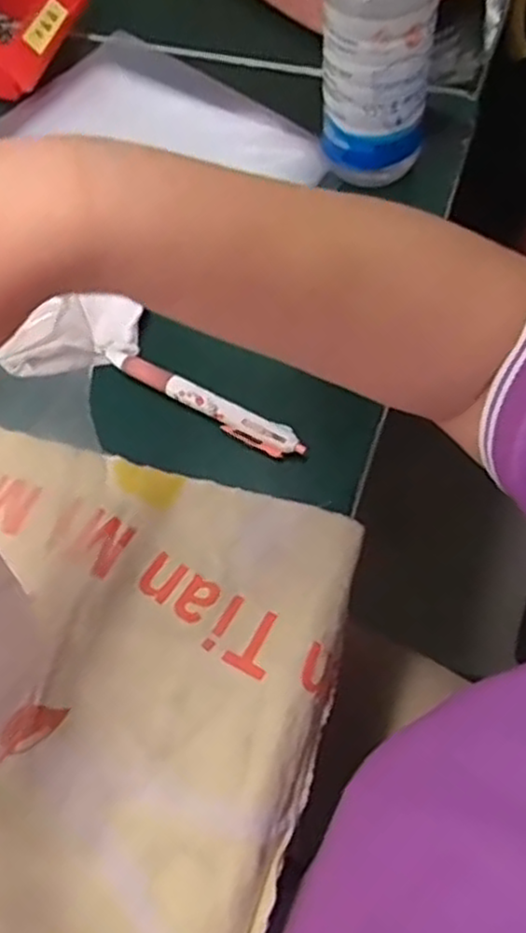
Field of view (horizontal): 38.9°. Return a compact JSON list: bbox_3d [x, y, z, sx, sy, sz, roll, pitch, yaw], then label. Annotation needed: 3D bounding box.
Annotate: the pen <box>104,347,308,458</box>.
[{"bbox_3d":[-0.038,-0.041,0.448,0.138,0.016,0.015,29,67,17],"label":"pen"}]

